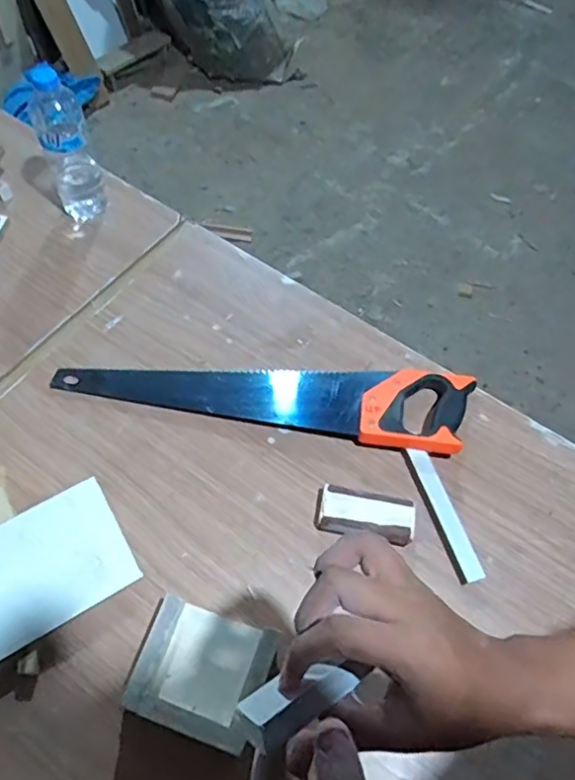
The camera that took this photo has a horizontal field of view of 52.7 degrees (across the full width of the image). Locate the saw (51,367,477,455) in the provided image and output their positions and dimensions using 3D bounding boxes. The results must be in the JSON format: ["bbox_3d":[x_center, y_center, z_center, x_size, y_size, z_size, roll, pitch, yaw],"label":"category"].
[{"bbox_3d":[-0.031,0.000,0.734,0.530,0.038,0.118,7,60,0],"label":"saw"}]

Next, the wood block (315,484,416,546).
[{"bbox_3d":[0.089,0.142,0.663,0.108,0.025,0.054,11,60,3],"label":"wood block"}]

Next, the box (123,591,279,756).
[{"bbox_3d":[-0.081,0.273,0.565,0.125,0.044,0.109,19,61,7],"label":"box"}]

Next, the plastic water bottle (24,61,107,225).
[{"bbox_3d":[-0.309,-0.343,0.814,0.068,0.202,0.086,-19,63,-14],"label":"plastic water bottle"}]

